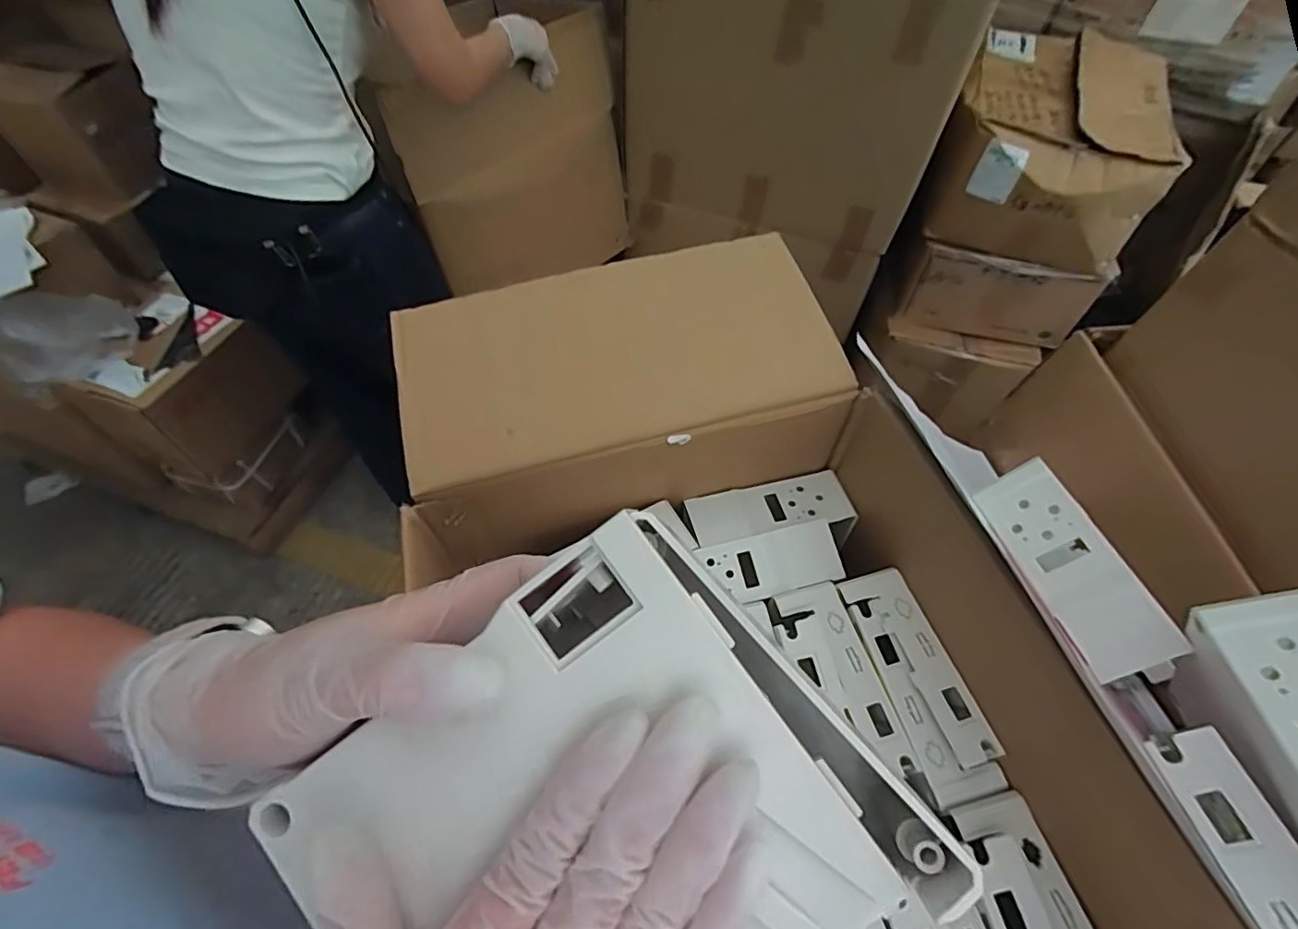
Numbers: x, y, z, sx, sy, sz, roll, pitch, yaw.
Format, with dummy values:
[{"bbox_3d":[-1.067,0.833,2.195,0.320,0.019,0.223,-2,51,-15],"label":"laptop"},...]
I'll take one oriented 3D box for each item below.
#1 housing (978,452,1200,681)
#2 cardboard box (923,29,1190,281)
[{"bbox_3d":[0.288,0.070,0.394,0.040,0.053,0.144,25,40,-40],"label":"housing"},{"bbox_3d":[0.758,-0.608,1.121,0.355,0.232,0.411,22,58,13],"label":"cardboard box"}]

